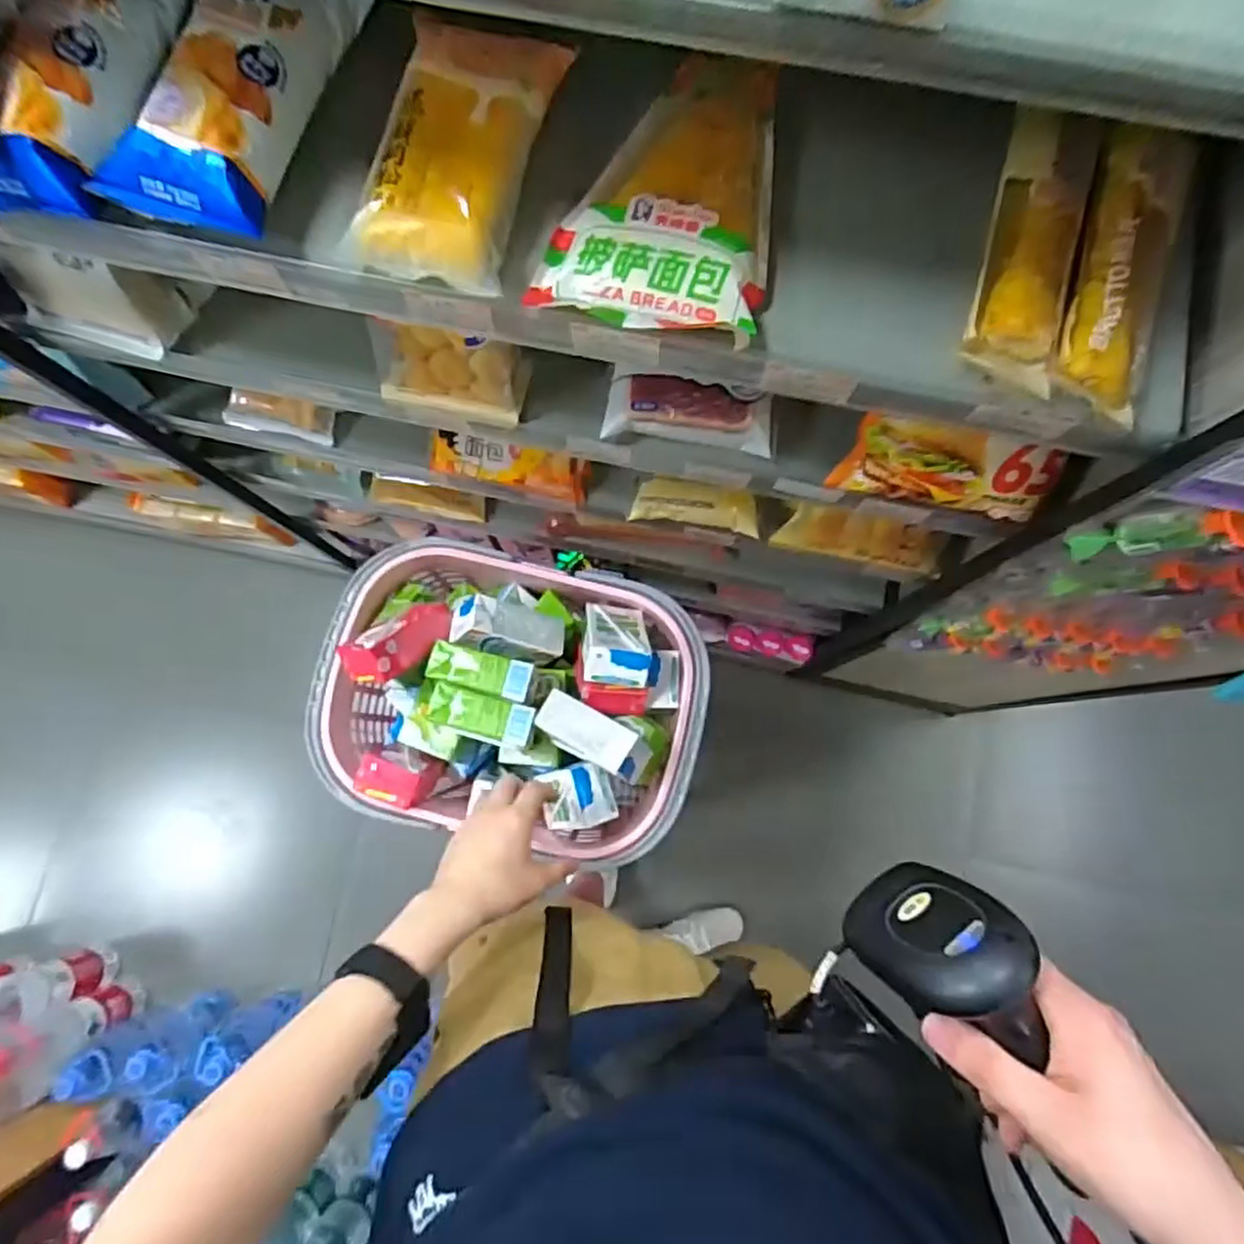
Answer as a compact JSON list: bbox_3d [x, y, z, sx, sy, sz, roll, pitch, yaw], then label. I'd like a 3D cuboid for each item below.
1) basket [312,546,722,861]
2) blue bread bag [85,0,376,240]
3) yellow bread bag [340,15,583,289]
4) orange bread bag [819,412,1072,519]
[{"bbox_3d":[-0.121,0.084,0.825,0.410,0.228,0.298,14,81,3],"label":"basket"},{"bbox_3d":[-0.240,-0.328,0.442,0.098,0.046,0.178,17,82,4],"label":"blue bread bag"},{"bbox_3d":[-0.102,-0.285,0.439,0.096,0.036,0.164,13,81,3],"label":"yellow bread bag"},{"bbox_3d":[0.248,-0.116,0.549,0.146,0.083,0.046,20,82,4],"label":"orange bread bag"}]

